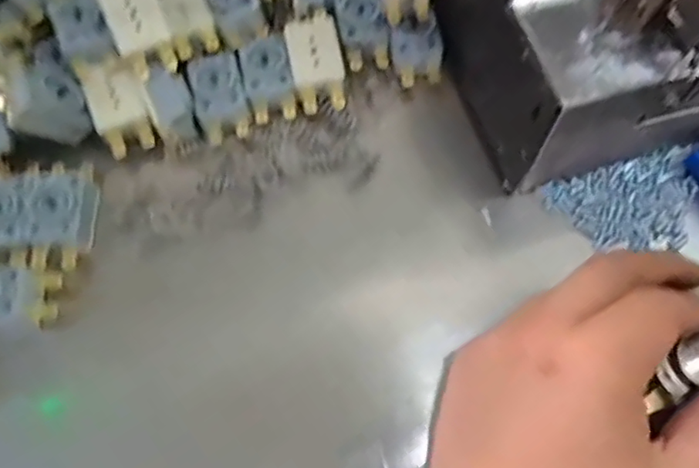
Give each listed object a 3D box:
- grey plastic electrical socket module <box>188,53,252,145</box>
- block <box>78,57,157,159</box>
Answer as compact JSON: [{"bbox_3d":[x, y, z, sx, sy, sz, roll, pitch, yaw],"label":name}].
[{"bbox_3d":[-0.068,-0.073,0.307,0.026,0.011,0.044,-15,69,-4],"label":"grey plastic electrical socket module"},{"bbox_3d":[-0.121,-0.065,0.306,0.026,0.013,0.046,-23,94,-19],"label":"block"}]

